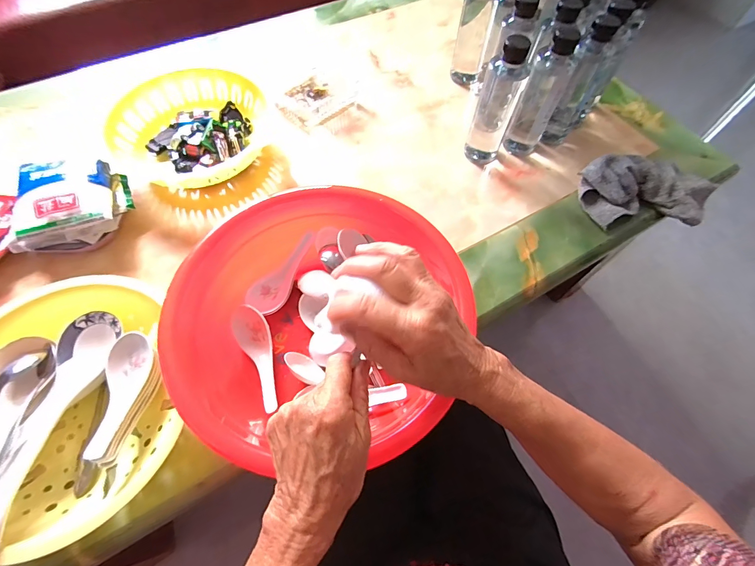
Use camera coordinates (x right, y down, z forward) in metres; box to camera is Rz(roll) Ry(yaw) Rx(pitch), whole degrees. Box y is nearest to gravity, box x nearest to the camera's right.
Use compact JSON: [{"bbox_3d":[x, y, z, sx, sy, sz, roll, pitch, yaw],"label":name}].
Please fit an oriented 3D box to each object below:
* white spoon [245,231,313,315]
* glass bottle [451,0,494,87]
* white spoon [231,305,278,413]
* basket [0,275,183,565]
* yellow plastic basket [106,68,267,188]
[{"bbox_3d":[-0.115,-0.013,0.450,0.046,0.021,0.113,37,88,16],"label":"white spoon"},{"bbox_3d":[0.160,-0.419,0.603,0.049,0.172,0.056,10,63,4],"label":"glass bottle"},{"bbox_3d":[-0.131,0.082,0.410,0.038,0.029,0.123,-27,66,-14],"label":"white spoon"},{"bbox_3d":[-0.323,0.124,0.364,0.216,0.075,0.259,-20,65,-11],"label":"basket"},{"bbox_3d":[-0.292,-0.233,0.555,0.217,0.058,0.221,0,63,-1],"label":"yellow plastic basket"}]

